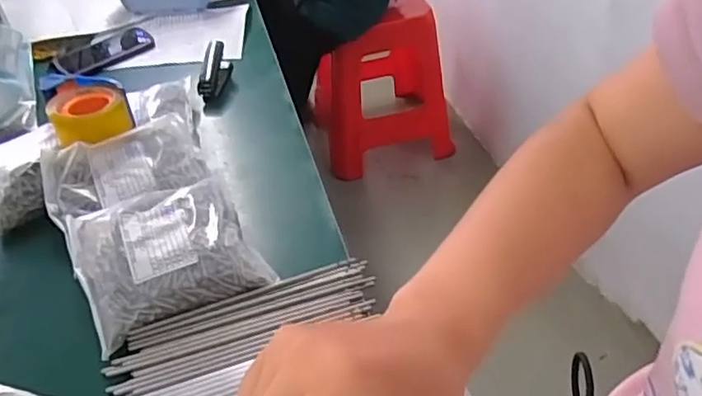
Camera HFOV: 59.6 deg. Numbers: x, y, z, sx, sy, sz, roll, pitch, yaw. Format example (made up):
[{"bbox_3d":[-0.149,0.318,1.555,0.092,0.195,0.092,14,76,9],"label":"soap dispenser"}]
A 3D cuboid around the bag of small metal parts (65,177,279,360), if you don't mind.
[{"bbox_3d":[-0.213,0.058,0.704,0.191,0.054,0.181,-22,44,-17],"label":"bag of small metal parts"}]

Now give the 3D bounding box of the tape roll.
[{"bbox_3d":[-0.357,-0.115,0.835,0.095,0.045,0.095,-3,41,3],"label":"tape roll"}]

